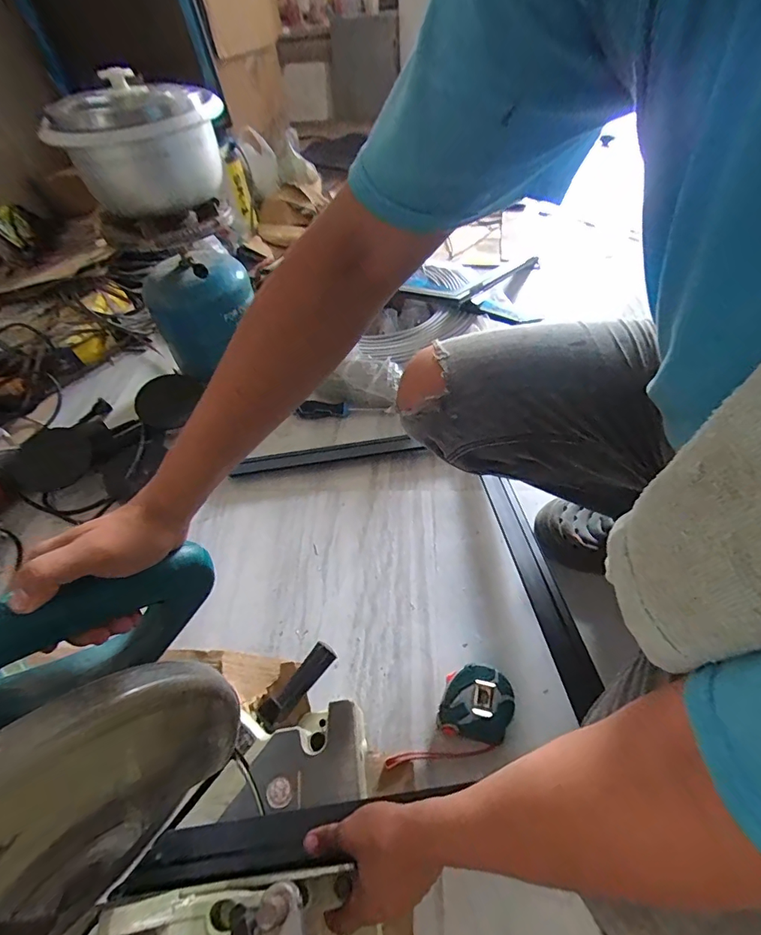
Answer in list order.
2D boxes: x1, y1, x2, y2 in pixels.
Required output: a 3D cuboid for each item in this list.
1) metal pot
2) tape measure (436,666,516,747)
[{"bbox_3d":[-0.380,-0.511,0.693,0.235,0.162,0.222,-34,55,-21],"label":"metal pot"},{"bbox_3d":[0.113,0.281,0.525,0.078,0.044,0.077,10,52,13],"label":"tape measure"}]

